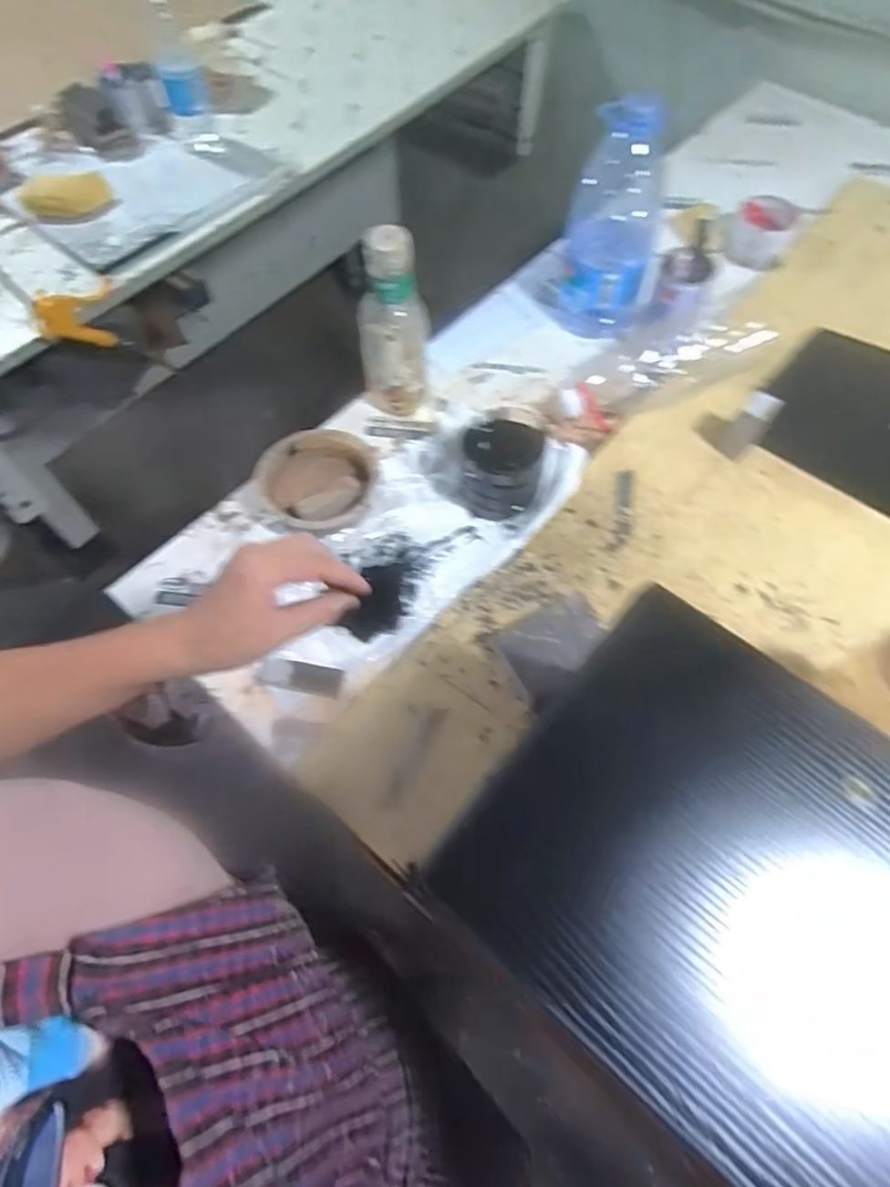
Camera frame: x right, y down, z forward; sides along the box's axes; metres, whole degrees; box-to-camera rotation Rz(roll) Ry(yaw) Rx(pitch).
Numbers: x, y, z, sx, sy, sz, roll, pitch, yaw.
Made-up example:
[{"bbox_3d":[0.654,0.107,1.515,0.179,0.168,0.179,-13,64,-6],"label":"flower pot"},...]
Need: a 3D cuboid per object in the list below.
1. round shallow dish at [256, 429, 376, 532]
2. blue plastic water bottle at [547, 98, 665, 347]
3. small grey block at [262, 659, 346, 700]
[{"bbox_3d":[-0.132,-0.117,0.701,0.120,0.042,0.127,0,62,0],"label":"round shallow dish"},{"bbox_3d":[0.199,-0.431,0.745,0.112,0.220,0.120,5,62,3],"label":"blue plastic water bottle"},{"bbox_3d":[-0.134,0.078,0.601,0.074,0.009,0.026,11,63,6],"label":"small grey block"}]

